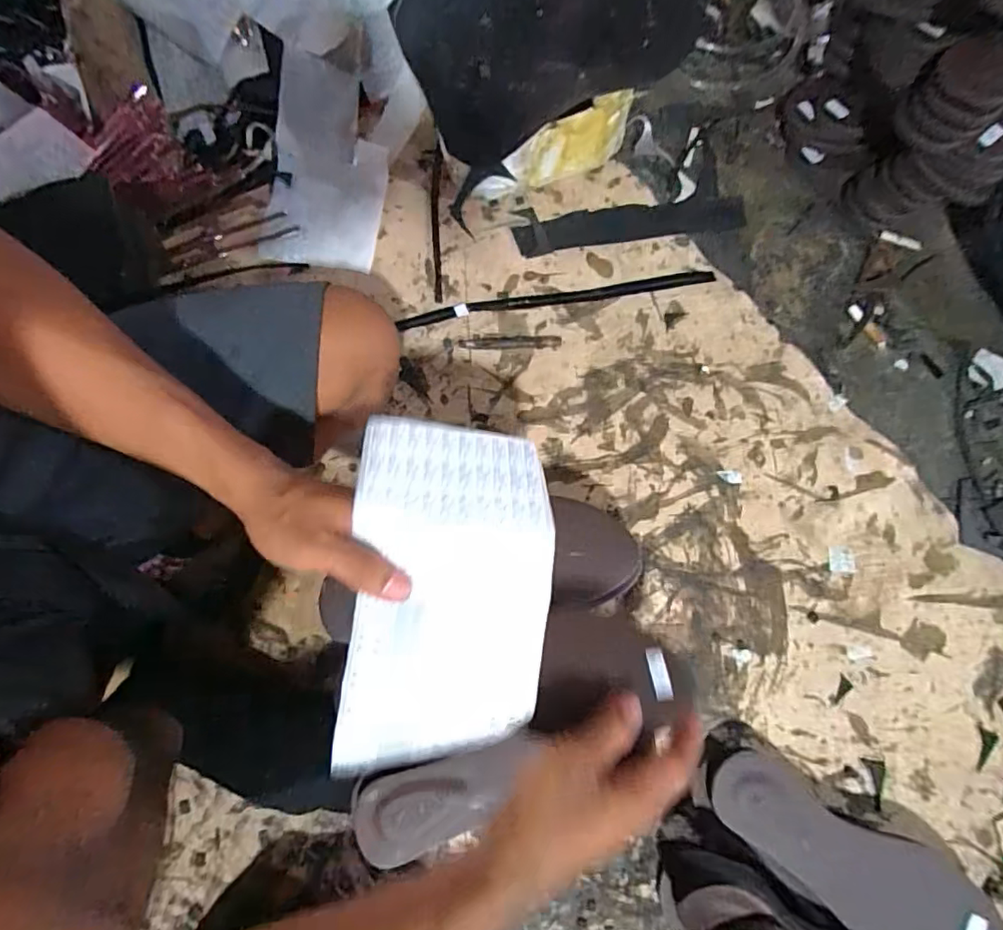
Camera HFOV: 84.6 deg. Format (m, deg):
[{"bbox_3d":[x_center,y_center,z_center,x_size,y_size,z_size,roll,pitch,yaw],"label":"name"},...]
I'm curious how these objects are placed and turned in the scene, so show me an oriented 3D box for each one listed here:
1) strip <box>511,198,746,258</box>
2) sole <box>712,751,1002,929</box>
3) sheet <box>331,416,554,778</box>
[{"bbox_3d":[0.143,-0.268,0.606,0.253,0.013,0.054,-9,80,-2],"label":"strip"},{"bbox_3d":[0.289,0.330,0.459,0.244,0.015,0.080,27,81,6],"label":"sole"},{"bbox_3d":[-0.033,0.086,0.353,0.123,0.060,0.223,5,80,1],"label":"sheet"}]

